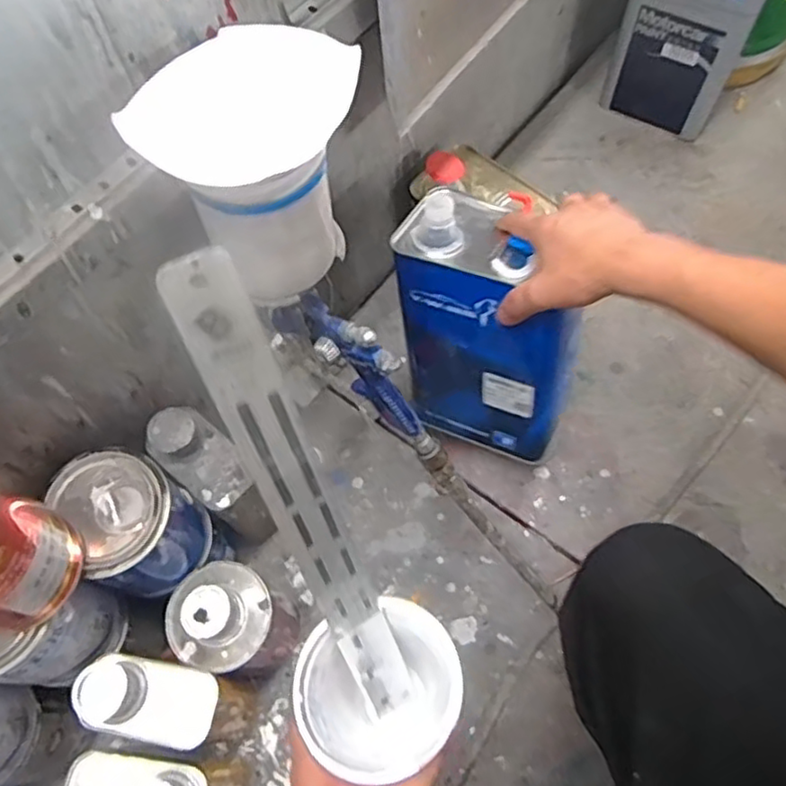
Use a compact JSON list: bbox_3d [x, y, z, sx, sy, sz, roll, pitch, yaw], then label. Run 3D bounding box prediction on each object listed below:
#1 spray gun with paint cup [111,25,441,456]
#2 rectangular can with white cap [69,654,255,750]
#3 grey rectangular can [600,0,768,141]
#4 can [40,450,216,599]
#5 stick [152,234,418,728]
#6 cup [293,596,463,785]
[{"bbox_3d":[-0.040,-0.086,0.479,0.182,0.291,0.114,28,69,14],"label":"spray gun with paint cup"},{"bbox_3d":[-0.206,0.298,0.633,0.102,0.210,0.067,9,66,7],"label":"rectangular can with white cap"},{"bbox_3d":[0.430,-0.542,0.951,0.170,0.320,0.111,30,70,15],"label":"grey rectangular can"},{"bbox_3d":[-0.235,0.120,0.616,0.091,0.139,0.105,-32,68,-12],"label":"can"},{"bbox_3d":[-0.039,0.076,0.346,0.031,0.321,0.005,-23,35,-8],"label":"stick"},{"bbox_3d":[-0.006,0.182,0.407,0.091,0.093,0.083,-1,65,2],"label":"cup"}]

